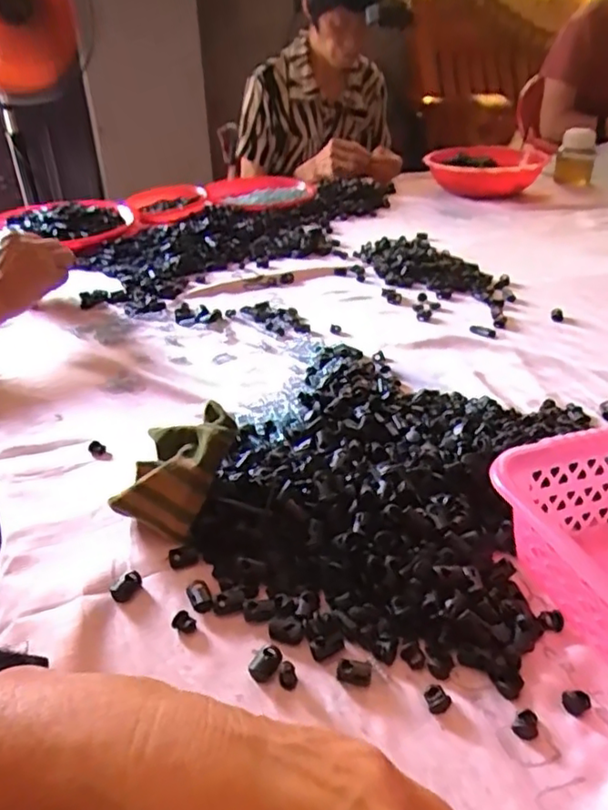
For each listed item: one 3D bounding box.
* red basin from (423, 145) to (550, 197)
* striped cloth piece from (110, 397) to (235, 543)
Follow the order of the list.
[{"bbox_3d":[0.387,-0.501,1.307,0.238,0.074,0.267,10,35,18],"label":"red basin"},{"bbox_3d":[-0.096,0.050,0.456,0.075,0.067,0.080,10,35,18],"label":"striped cloth piece"}]

